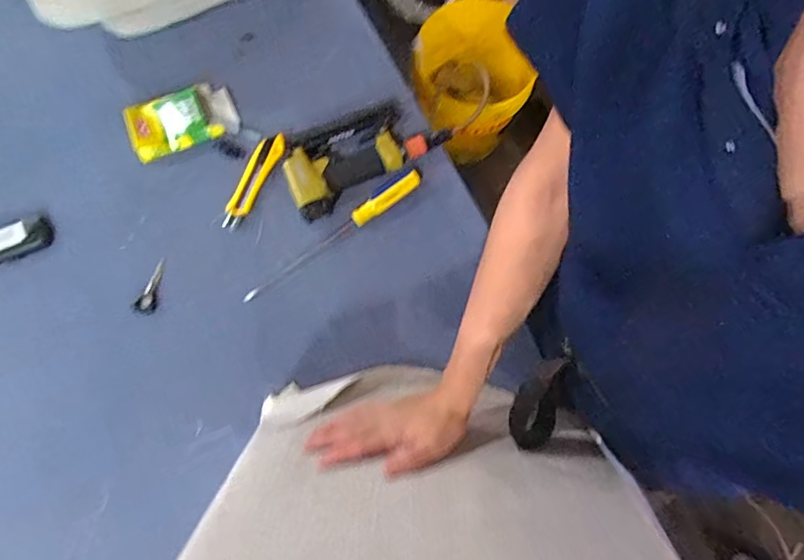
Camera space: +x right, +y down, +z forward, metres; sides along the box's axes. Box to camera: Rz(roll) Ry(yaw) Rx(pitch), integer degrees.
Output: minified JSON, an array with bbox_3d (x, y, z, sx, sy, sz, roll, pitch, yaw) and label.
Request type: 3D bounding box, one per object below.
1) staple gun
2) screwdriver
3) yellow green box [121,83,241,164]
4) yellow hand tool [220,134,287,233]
[{"bbox_3d":[-0.066,-0.209,0.765,0.262,0.043,0.136,-33,79,-8],"label":"staple gun"},{"bbox_3d":[-0.106,-0.073,0.741,0.310,0.028,0.039,-35,79,-9],"label":"screwdriver"},{"bbox_3d":[-0.343,-0.250,0.773,0.162,0.042,0.093,-25,78,-7],"label":"yellow green box"},{"bbox_3d":[-0.227,-0.152,0.766,0.037,0.026,0.160,24,77,5],"label":"yellow hand tool"}]

